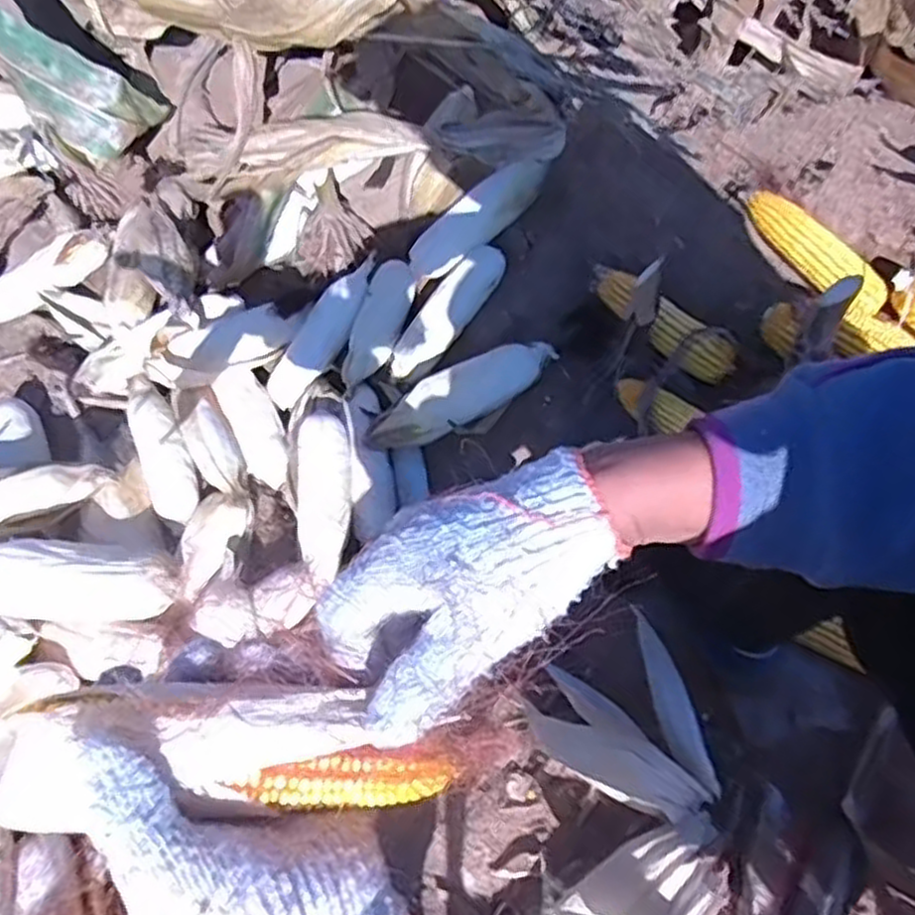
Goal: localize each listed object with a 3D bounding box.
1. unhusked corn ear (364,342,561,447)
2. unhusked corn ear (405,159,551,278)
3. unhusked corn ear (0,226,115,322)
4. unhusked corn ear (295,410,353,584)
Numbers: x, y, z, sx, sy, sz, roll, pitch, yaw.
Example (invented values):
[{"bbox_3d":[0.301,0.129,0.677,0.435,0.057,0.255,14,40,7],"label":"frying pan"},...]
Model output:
[{"bbox_3d":[0.012,-0.069,0.838,0.239,0.044,0.066,-25,64,-9],"label":"unhusked corn ear"},{"bbox_3d":[0.022,-0.283,0.893,0.198,0.043,0.048,-32,59,25],"label":"unhusked corn ear"},{"bbox_3d":[-0.538,-0.229,0.975,0.209,0.040,0.061,-29,63,4],"label":"unhusked corn ear"},{"bbox_3d":[-0.136,0.039,0.793,0.066,0.066,0.178,-9,62,0],"label":"unhusked corn ear"}]

